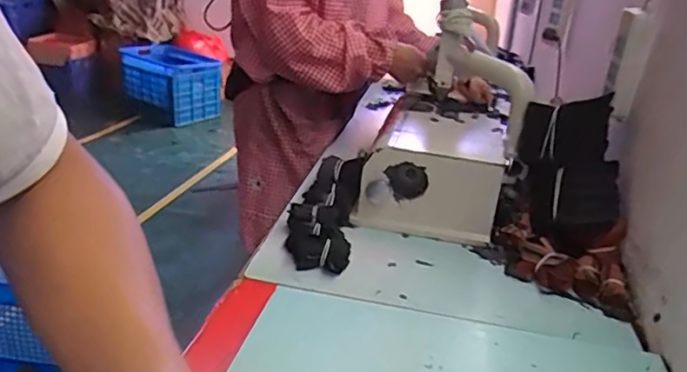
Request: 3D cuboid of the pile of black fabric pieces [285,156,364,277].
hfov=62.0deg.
[{"bbox_3d":[-0.032,0.040,0.947,0.106,0.066,0.292,6,23,4],"label":"pile of black fabric pieces"}]

